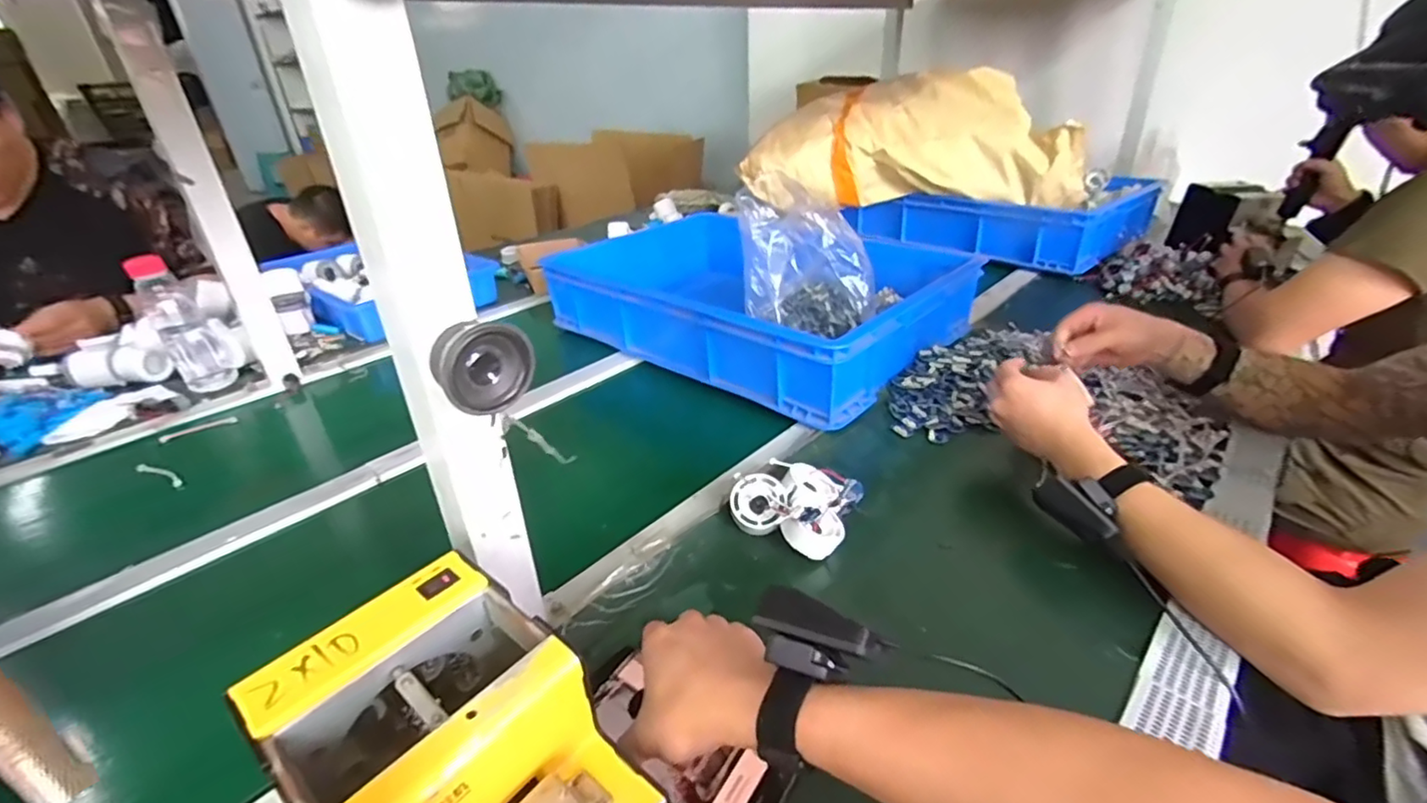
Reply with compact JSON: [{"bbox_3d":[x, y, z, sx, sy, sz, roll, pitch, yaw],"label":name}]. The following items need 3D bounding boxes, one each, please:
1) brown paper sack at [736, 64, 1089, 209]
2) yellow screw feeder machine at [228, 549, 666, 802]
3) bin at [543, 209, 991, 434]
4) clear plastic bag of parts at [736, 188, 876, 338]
[{"bbox_3d":[0.415,-0.559,1.303,0.684,0.218,0.278,3,31,8],"label":"brown paper sack"},{"bbox_3d":[-0.129,0.195,0.315,0.174,0.120,0.120,21,37,34],"label":"yellow screw feeder machine"},{"bbox_3d":[0.079,-0.187,0.992,0.572,0.101,0.449,23,39,36],"label":"bin"},{"bbox_3d":[0.128,-0.176,0.867,0.161,0.192,0.156,-3,30,-2],"label":"clear plastic bag of parts"}]

